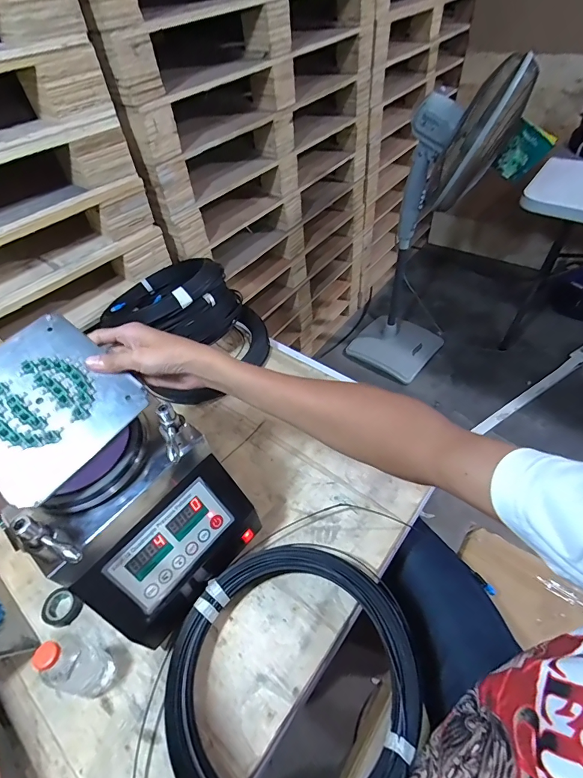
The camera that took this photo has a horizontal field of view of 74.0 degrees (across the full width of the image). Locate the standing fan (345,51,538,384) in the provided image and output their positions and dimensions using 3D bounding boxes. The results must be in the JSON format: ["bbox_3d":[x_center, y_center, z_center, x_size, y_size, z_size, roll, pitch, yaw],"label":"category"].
[{"bbox_3d":[0.462,-0.504,1.470,0.425,1.138,0.358,7,51,11],"label":"standing fan"}]

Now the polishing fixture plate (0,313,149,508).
[{"bbox_3d":[-0.278,0.014,0.429,0.169,0.012,0.166,40,66,6],"label":"polishing fixture plate"}]

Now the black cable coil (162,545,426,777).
[{"bbox_3d":[0.004,0.367,0.497,0.307,0.056,0.317,-3,50,3],"label":"black cable coil"}]

